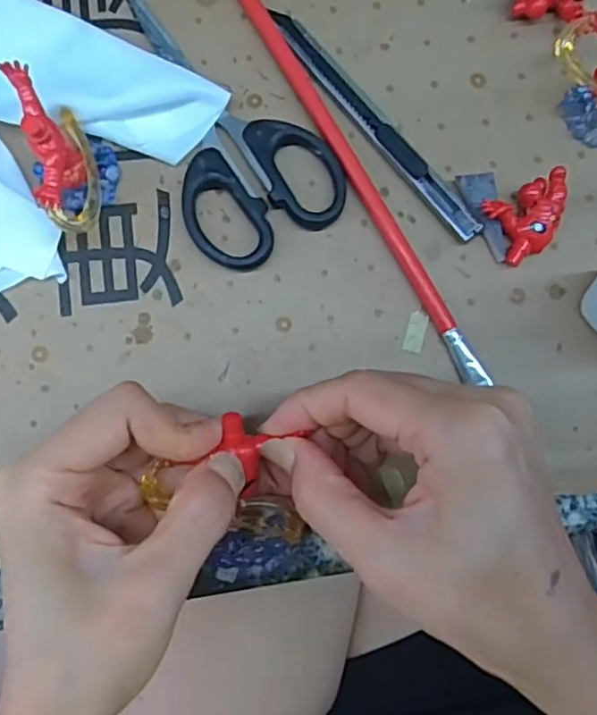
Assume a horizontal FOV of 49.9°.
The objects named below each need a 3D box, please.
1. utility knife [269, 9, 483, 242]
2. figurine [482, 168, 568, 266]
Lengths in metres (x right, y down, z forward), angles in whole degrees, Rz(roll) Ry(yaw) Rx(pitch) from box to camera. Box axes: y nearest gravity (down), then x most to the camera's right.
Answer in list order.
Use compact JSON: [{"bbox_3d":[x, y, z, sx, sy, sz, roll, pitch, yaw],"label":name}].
[{"bbox_3d":[0.032,-0.100,0.276,0.012,0.009,0.128,-39,87,-7],"label":"utility knife"},{"bbox_3d":[0.098,-0.058,0.271,0.036,0.016,0.028,-26,85,-6],"label":"figurine"}]

